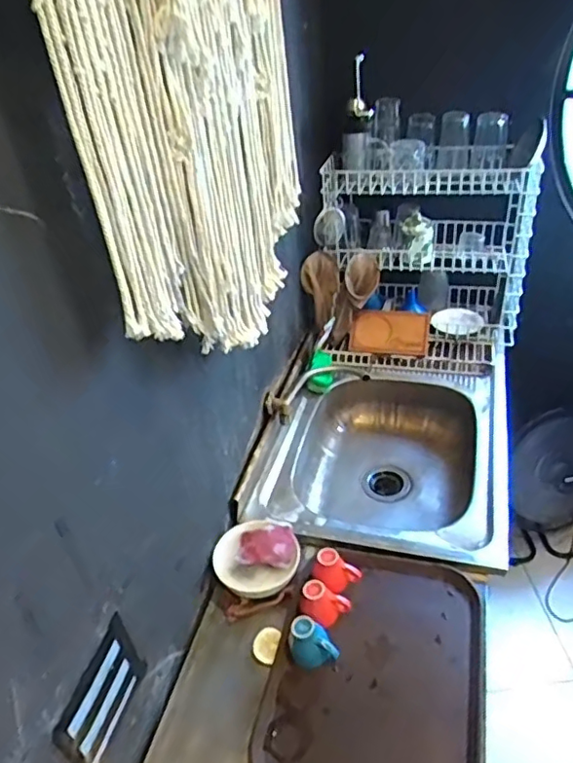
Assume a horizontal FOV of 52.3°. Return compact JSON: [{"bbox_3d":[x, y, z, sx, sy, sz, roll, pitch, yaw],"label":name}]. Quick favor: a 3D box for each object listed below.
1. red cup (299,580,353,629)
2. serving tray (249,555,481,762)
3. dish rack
[{"bbox_3d":[0.063,0.357,0.931,0.074,0.049,0.061,3,37,13],"label":"red cup"},{"bbox_3d":[0.132,0.431,0.871,0.295,0.028,0.388,5,38,16],"label":"serving tray"},{"bbox_3d":[0.339,-0.298,1.420,0.457,0.430,0.349,1,37,10],"label":"dish rack"}]

